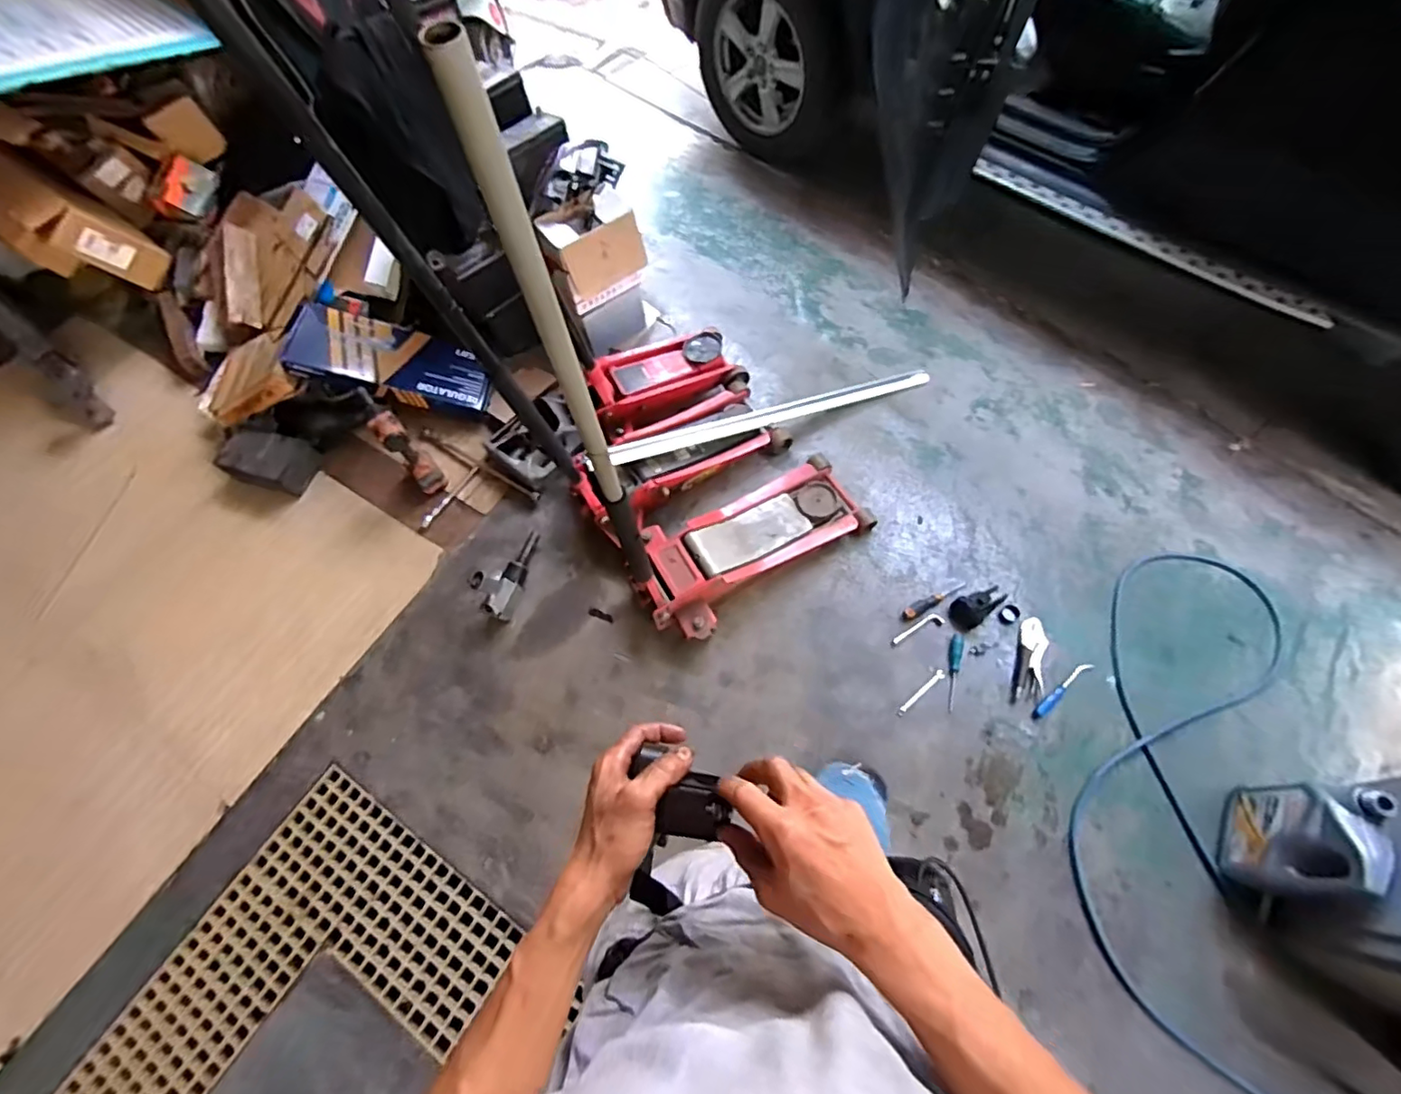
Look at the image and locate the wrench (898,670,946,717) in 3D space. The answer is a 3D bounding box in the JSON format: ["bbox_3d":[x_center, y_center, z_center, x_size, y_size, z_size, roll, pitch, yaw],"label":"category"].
[{"bbox_3d":[0.554,0.369,1.482,0.162,0.009,0.020,-37,69,-14],"label":"wrench"}]

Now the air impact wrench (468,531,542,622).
[{"bbox_3d":[-0.526,0.049,1.604,0.067,0.178,0.271,12,66,8],"label":"air impact wrench"}]

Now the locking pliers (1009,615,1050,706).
[{"bbox_3d":[0.831,0.282,1.478,0.067,0.032,0.221,15,66,9],"label":"locking pliers"}]

